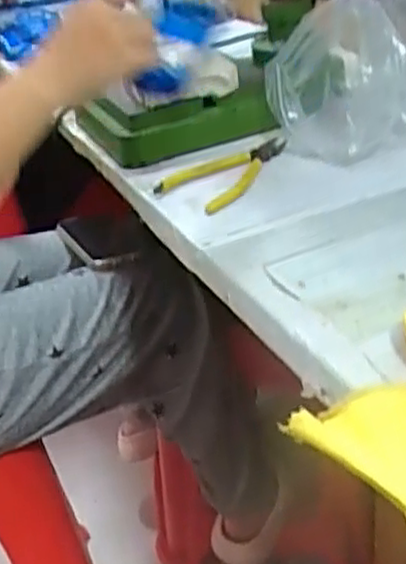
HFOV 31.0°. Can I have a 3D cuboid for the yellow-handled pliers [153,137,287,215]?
[{"bbox_3d":[0.015,-0.113,0.733,0.087,0.015,0.177,9,34,25],"label":"yellow-handled pliers"}]

